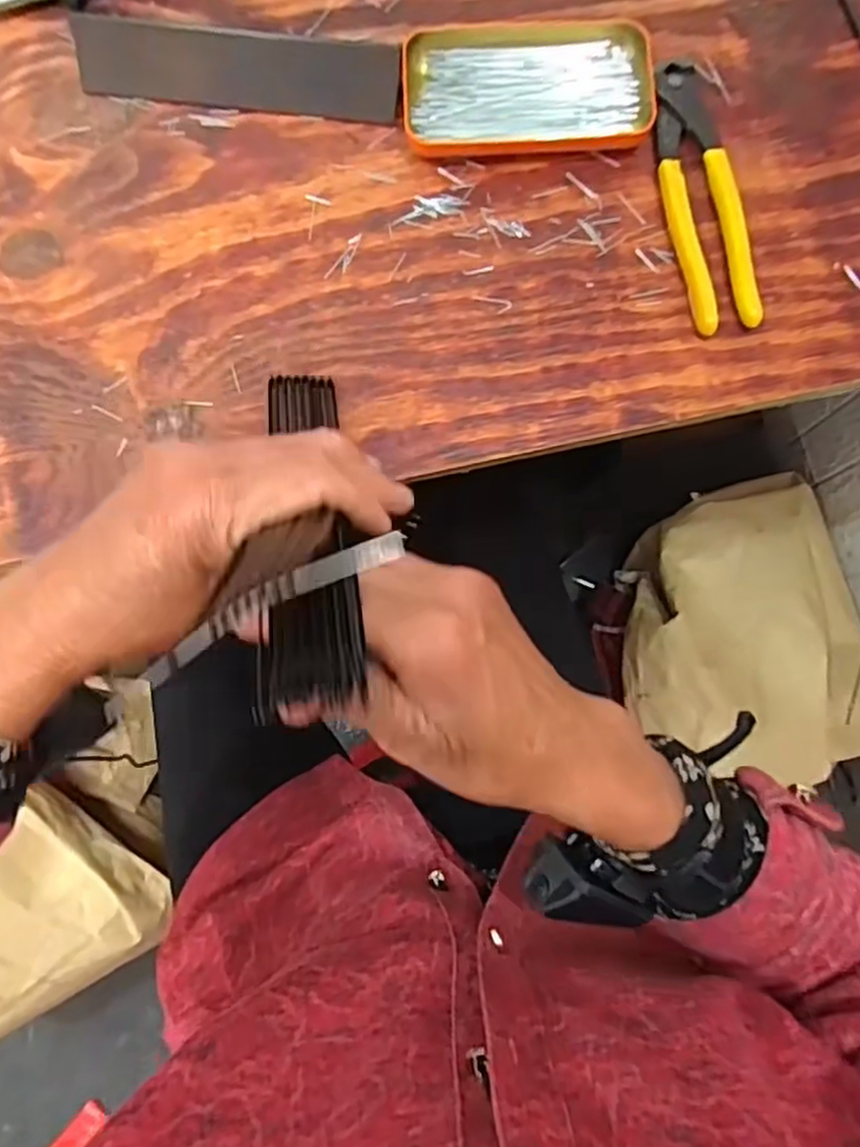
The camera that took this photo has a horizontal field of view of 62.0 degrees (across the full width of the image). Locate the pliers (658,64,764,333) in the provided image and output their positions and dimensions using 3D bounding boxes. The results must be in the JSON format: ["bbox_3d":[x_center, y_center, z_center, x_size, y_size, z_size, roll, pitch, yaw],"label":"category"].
[{"bbox_3d":[0.156,-0.219,0.414,0.040,0.017,0.166,-8,81,-1],"label":"pliers"}]

